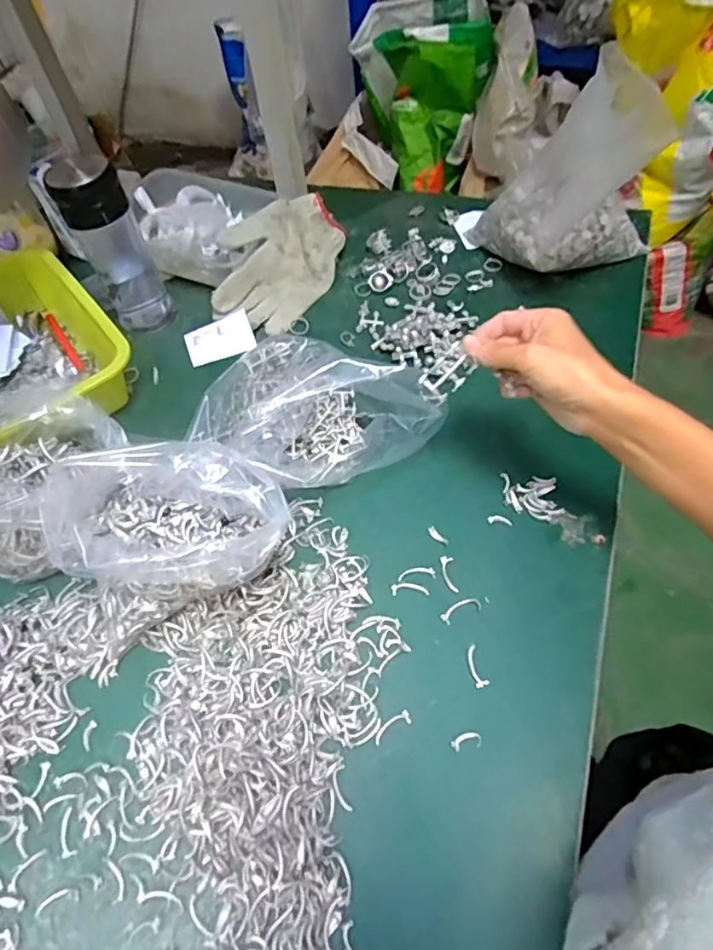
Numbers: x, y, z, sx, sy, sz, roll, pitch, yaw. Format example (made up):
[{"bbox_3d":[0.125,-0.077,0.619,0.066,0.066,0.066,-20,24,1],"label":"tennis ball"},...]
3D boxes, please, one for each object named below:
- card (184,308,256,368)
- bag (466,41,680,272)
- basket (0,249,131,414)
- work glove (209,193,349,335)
[{"bbox_3d":[-0.155,-0.154,0.662,0.076,0.004,0.051,-20,73,-3],"label":"card"},{"bbox_3d":[0.213,-0.297,0.597,0.189,0.203,0.103,17,57,15],"label":"bag"},{"bbox_3d":[-0.367,-0.133,0.617,0.189,0.065,0.257,-34,59,-19],"label":"basket"},{"bbox_3d":[-0.092,-0.257,0.684,0.114,0.060,0.167,15,57,14],"label":"work glove"}]

